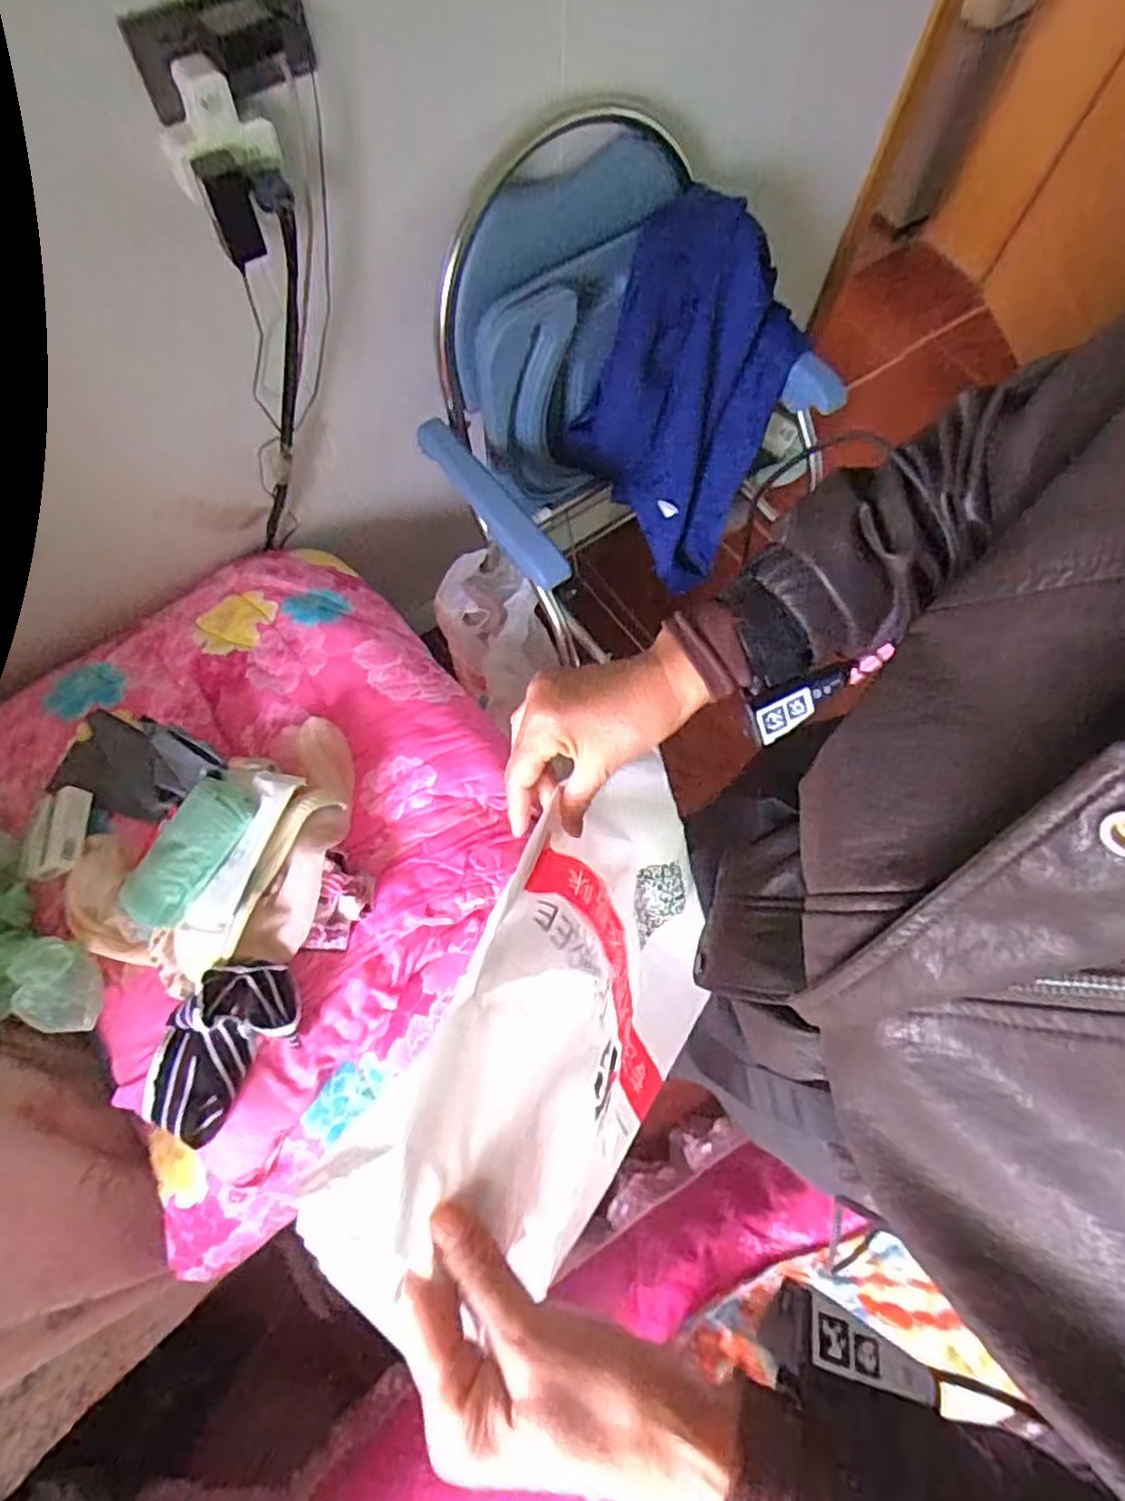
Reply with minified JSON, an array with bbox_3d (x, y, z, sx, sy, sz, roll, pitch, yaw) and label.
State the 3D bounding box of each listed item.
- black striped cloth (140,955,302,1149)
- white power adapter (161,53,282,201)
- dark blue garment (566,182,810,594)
[{"bbox_3d":[-0.345,0.296,0.707,0.110,0.064,0.176,40,74,12],"label":"black striped cloth"},{"bbox_3d":[-0.301,-0.541,0.612,0.096,0.081,0.031,-24,73,-10],"label":"white power adapter"},{"bbox_3d":[0.195,-0.523,1.076,0.237,0.433,0.268,29,72,9],"label":"dark blue garment"}]

